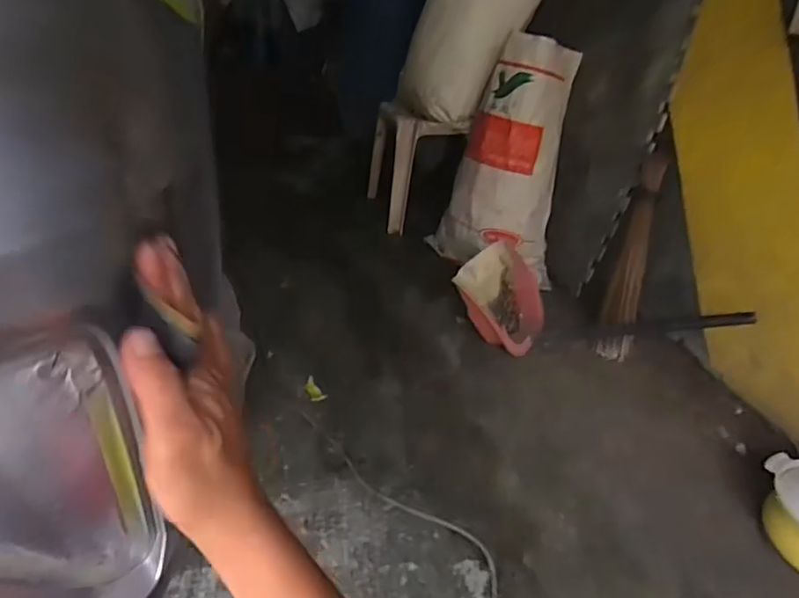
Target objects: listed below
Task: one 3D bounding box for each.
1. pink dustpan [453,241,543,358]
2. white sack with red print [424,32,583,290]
[{"bbox_3d":[0.281,-0.004,1.612,0.275,0.098,0.286,50,48,-5],"label":"pink dustpan"},{"bbox_3d":[0.320,-0.418,1.775,0.366,0.658,0.248,5,29,2],"label":"white sack with red print"}]

